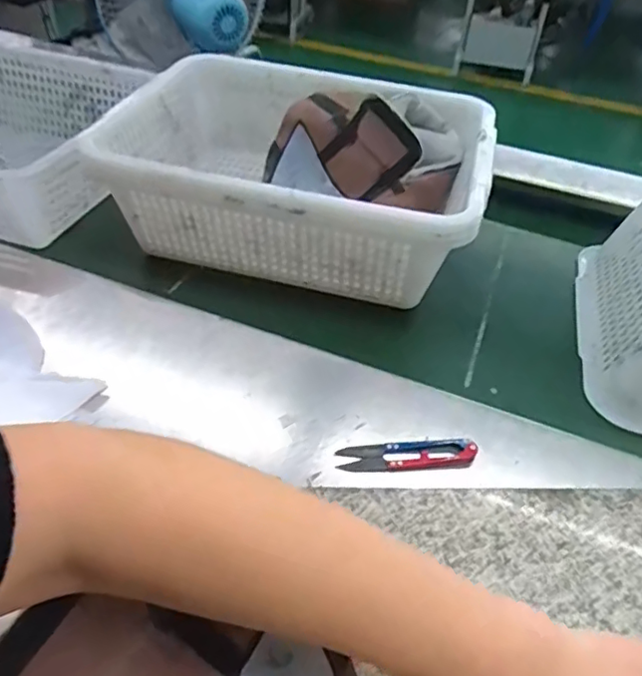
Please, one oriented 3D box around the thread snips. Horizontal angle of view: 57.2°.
[{"bbox_3d":[0.066,0.089,0.447,0.104,0.015,0.022,0,45,-6],"label":"thread snips"}]

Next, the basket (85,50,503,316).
[{"bbox_3d":[-0.021,-0.182,0.669,0.394,0.142,0.306,17,46,11],"label":"basket"}]

